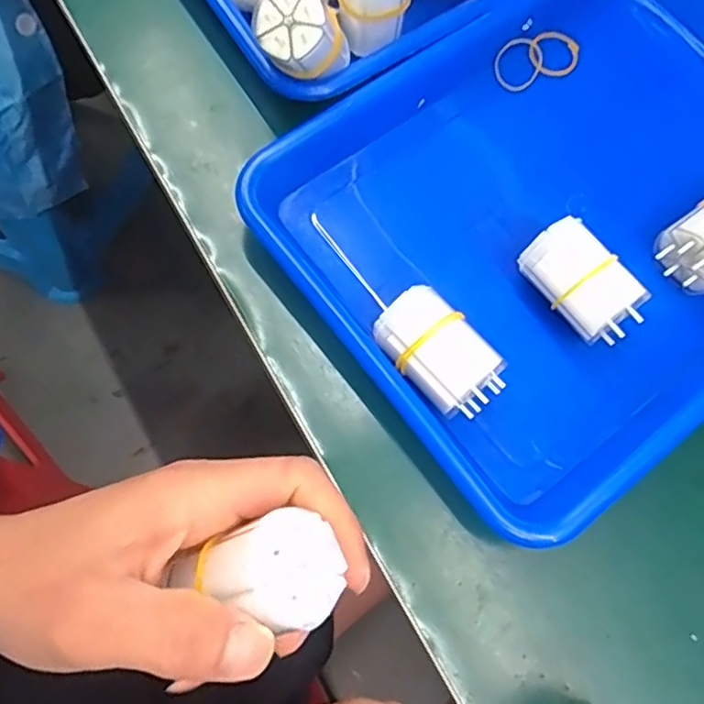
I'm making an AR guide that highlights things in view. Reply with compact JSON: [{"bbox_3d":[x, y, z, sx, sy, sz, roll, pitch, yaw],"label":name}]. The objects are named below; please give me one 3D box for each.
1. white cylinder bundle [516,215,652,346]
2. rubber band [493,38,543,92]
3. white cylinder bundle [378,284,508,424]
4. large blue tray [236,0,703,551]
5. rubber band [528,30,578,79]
[{"bbox_3d":[0.118,-0.032,0.339,0.038,0.040,0.065,-40,80,-14],"label":"white cylinder bundle"},{"bbox_3d":[0.103,-0.178,0.400,0.028,0.004,0.036,43,80,-6],"label":"rubber band"},{"bbox_3d":[0.042,0.004,0.323,0.039,0.046,0.065,-41,80,-14],"label":"white cylinder bundle"},{"bbox_3d":[0.145,-0.093,0.366,0.348,0.052,0.245,-36,77,-13],"label":"large blue tray"},{"bbox_3d":[0.126,-0.187,0.406,0.032,0.004,0.033,2,78,-11],"label":"rubber band"}]

